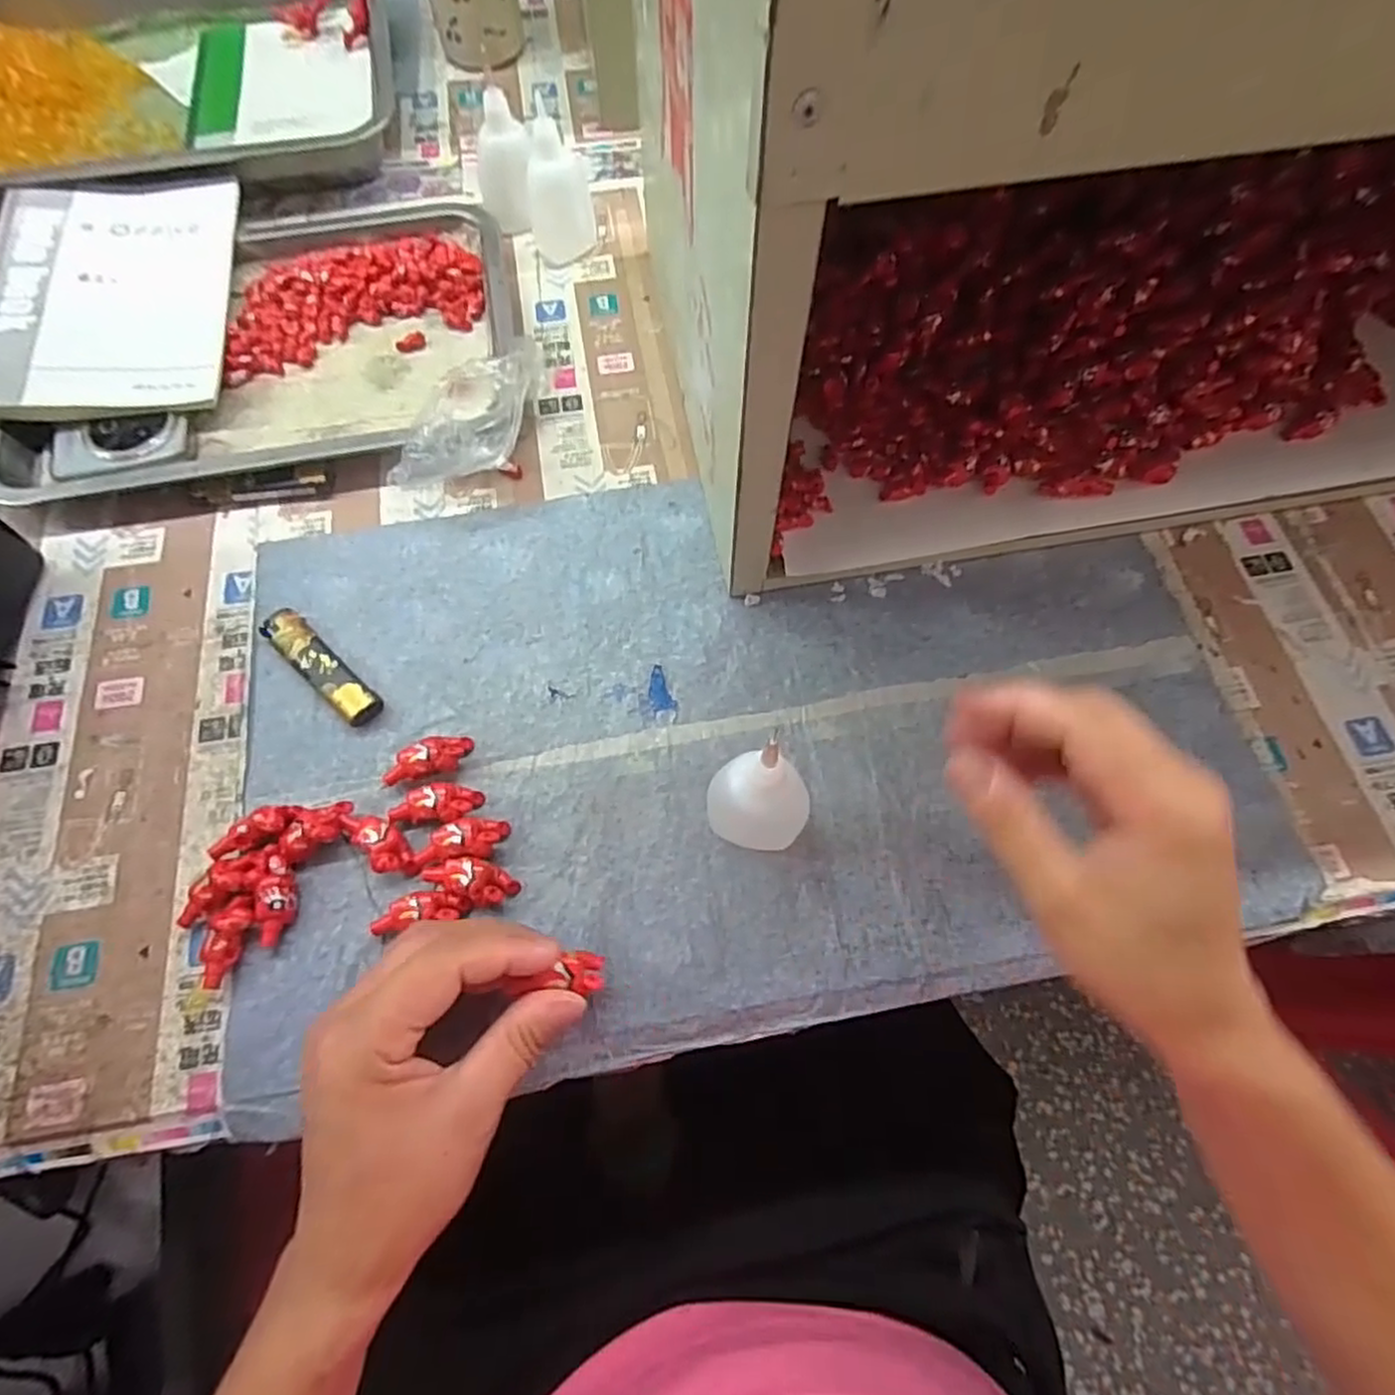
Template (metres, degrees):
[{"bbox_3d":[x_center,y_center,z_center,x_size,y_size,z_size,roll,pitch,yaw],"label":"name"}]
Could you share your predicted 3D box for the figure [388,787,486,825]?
[{"bbox_3d":[-0.126,0.052,0.344,0.041,0.013,0.017,-2,68,-1],"label":"figure"}]

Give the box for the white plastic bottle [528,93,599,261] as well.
[{"bbox_3d":[-0.093,-0.339,0.479,0.043,0.086,0.032,-9,68,-4],"label":"white plastic bottle"}]

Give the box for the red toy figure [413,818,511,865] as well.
[{"bbox_3d":[-0.111,0.067,0.336,0.041,0.016,0.018,-4,68,-2],"label":"red toy figure"}]

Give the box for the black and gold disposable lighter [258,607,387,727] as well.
[{"bbox_3d":[-0.197,-0.016,0.374,0.079,0.013,0.020,41,73,15],"label":"black and gold disposable lighter"}]

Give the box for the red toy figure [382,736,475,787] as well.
[{"bbox_3d":[-0.134,0.031,0.352,0.043,0.015,0.018,-12,68,-5],"label":"red toy figure"}]

